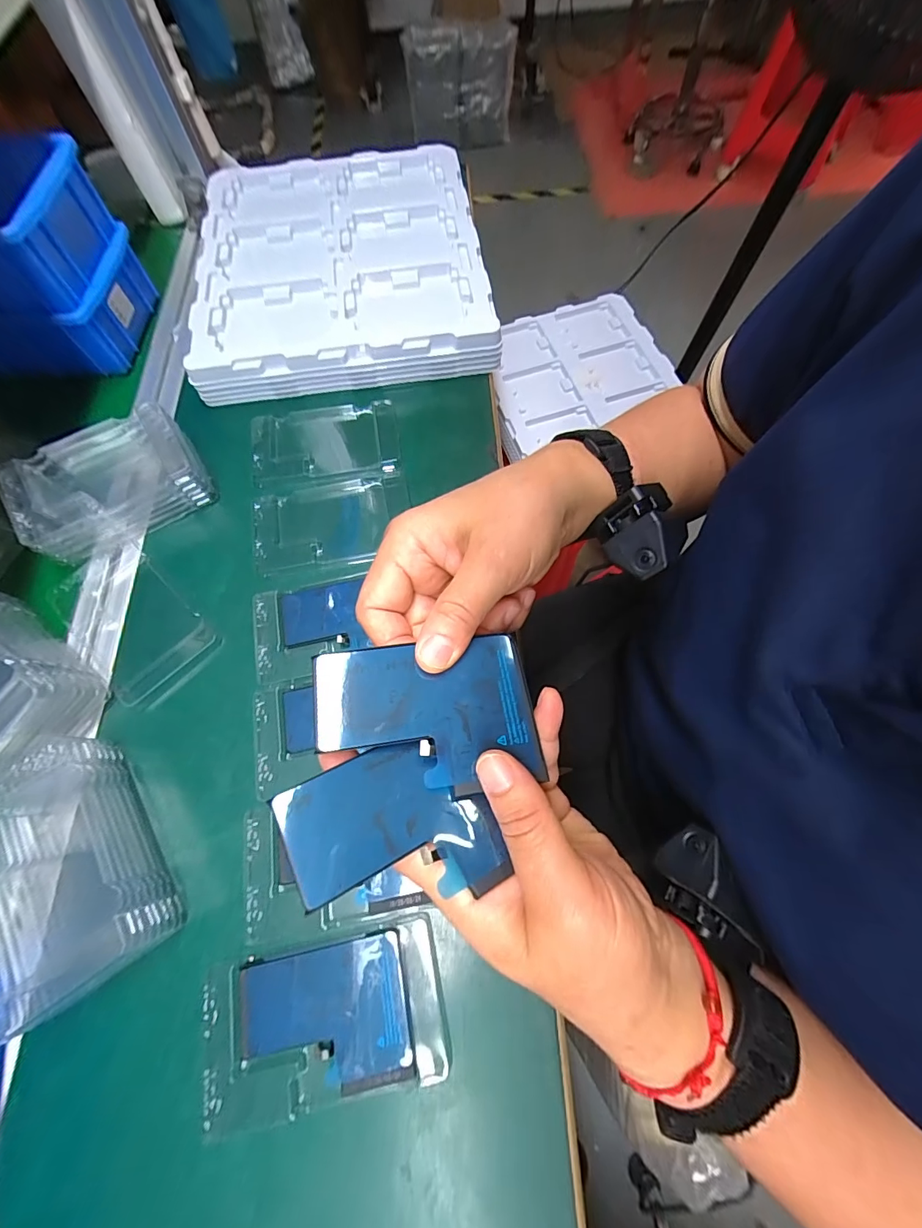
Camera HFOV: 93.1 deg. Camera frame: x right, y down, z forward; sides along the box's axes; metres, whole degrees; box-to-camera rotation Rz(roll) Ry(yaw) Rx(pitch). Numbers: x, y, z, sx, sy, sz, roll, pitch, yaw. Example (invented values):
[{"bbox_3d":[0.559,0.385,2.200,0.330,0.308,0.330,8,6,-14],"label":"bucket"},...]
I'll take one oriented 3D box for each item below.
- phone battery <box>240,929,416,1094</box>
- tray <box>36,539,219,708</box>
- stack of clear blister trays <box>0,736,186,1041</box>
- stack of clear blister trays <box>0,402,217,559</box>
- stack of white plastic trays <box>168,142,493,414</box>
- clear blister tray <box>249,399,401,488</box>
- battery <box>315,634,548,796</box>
[{"bbox_3d":[-0.073,0.217,0.235,0.088,0.004,0.063,-9,69,-2],"label":"phone battery"},{"bbox_3d":[-0.236,0.011,0.321,0.113,0.008,0.072,40,75,15],"label":"tray"},{"bbox_3d":[-0.231,0.144,0.247,0.086,0.044,0.131,-34,72,-11],"label":"stack of clear blister trays"},{"bbox_3d":[-0.279,-0.108,0.348,0.129,0.044,0.093,-28,71,-9],"label":"stack of clear blister trays"},{"bbox_3d":[-0.124,-0.364,0.454,0.288,0.038,0.310,-8,69,-2],"label":"stack of white plastic trays"},{"bbox_3d":[-0.121,-0.154,0.388,0.126,0.009,0.084,-9,69,-2],"label":"clear blister tray"},{"bbox_3d":[-0.014,0.041,0.180,0.087,0.004,0.061,-4,65,-10],"label":"battery"}]

